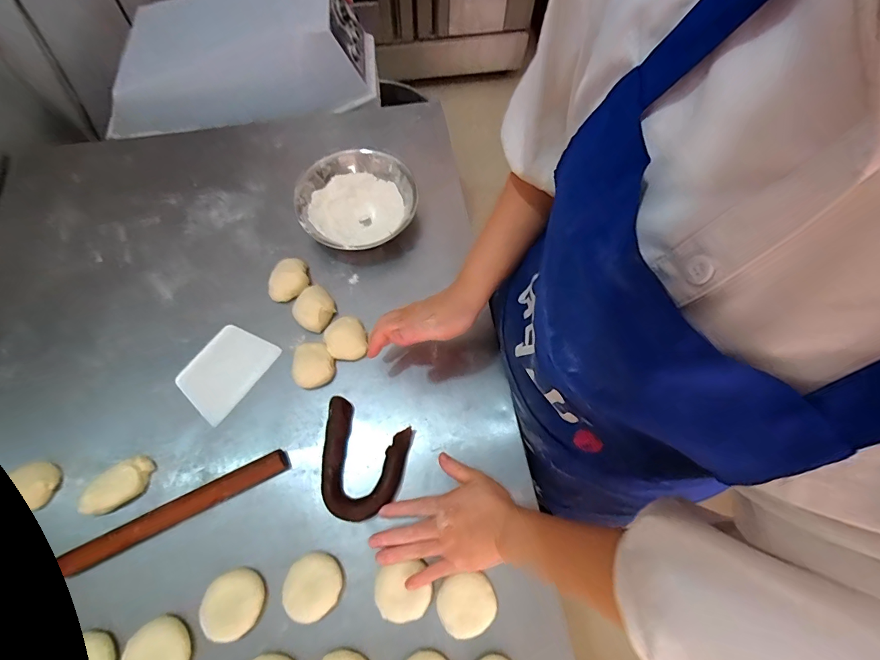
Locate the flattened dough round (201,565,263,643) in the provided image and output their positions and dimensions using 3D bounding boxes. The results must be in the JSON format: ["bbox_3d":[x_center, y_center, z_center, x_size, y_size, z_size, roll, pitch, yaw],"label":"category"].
[{"bbox_3d":[-0.237,0.316,0.461,0.063,0.027,0.064,0,68,0],"label":"flattened dough round"}]

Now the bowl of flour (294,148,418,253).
[{"bbox_3d":[-0.131,-0.202,0.649,0.181,0.058,0.172,0,68,0],"label":"bowl of flour"}]

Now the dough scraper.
[{"bbox_3d":[-0.308,0.055,0.572,0.094,0.007,0.126,34,70,8],"label":"dough scraper"}]

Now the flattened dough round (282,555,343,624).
[{"bbox_3d":[-0.148,0.299,0.466,0.063,0.029,0.065,0,68,0],"label":"flattened dough round"}]

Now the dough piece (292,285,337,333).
[{"bbox_3d":[-0.185,-0.033,0.595,0.054,0.030,0.061,26,71,10],"label":"dough piece"}]

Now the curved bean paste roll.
[{"bbox_3d":[-0.104,0.169,0.519,0.113,0.025,0.138,12,69,5],"label":"curved bean paste roll"}]

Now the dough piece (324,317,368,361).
[{"bbox_3d":[-0.135,0.013,0.574,0.054,0.033,0.057,0,68,0],"label":"dough piece"}]

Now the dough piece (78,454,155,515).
[{"bbox_3d":[-0.409,0.199,0.508,0.080,0.027,0.046,-32,72,-12],"label":"dough piece"}]

